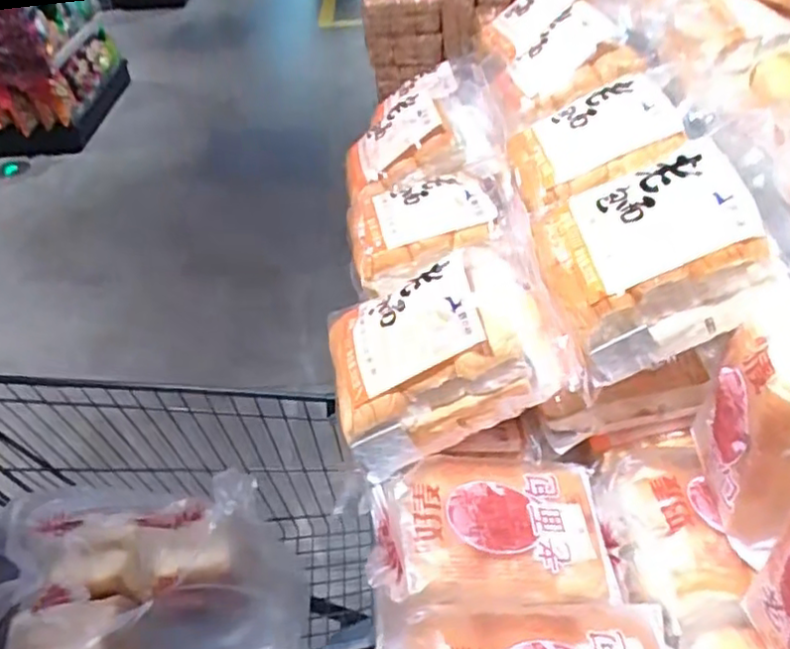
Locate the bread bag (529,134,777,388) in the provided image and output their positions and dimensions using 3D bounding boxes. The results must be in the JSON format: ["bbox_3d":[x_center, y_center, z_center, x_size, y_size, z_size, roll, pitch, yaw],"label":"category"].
[{"bbox_3d":[0.209,-0.065,0.561,0.173,0.085,0.162,-31,47,19],"label":"bread bag"}]

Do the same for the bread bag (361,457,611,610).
[{"bbox_3d":[0.075,0.162,0.554,0.193,0.038,0.148,-5,42,-1],"label":"bread bag"}]

